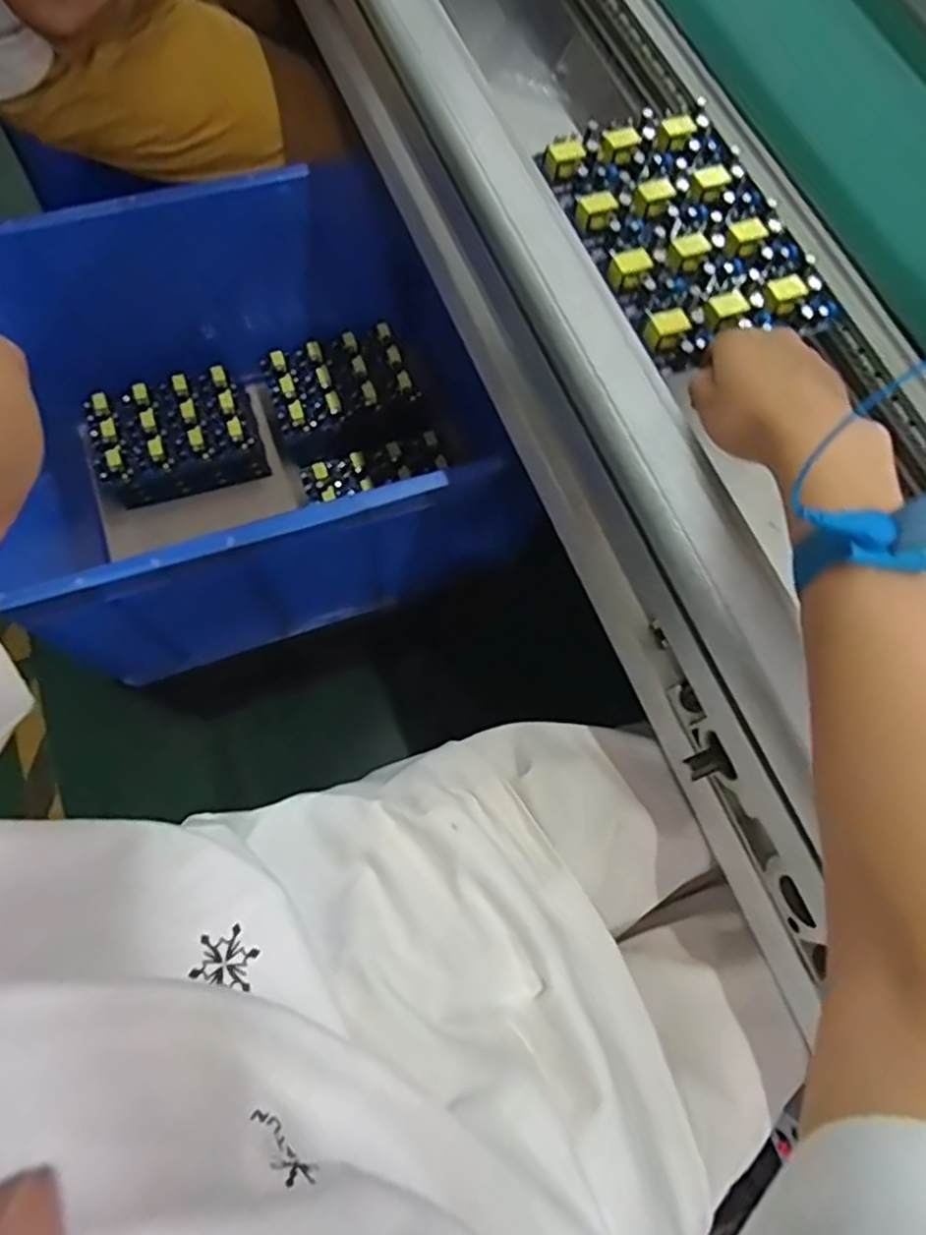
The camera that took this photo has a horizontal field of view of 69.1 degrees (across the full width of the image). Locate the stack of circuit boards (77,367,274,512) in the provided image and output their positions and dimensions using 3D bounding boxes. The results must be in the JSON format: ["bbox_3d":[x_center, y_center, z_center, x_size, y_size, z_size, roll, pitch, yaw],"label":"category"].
[{"bbox_3d":[-0.363,-0.231,0.868,0.191,0.079,0.126,-20,72,-7],"label":"stack of circuit boards"}]

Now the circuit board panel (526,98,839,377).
[{"bbox_3d":[0.141,-0.251,0.433,0.123,0.020,0.186,-20,72,-7],"label":"circuit board panel"}]

